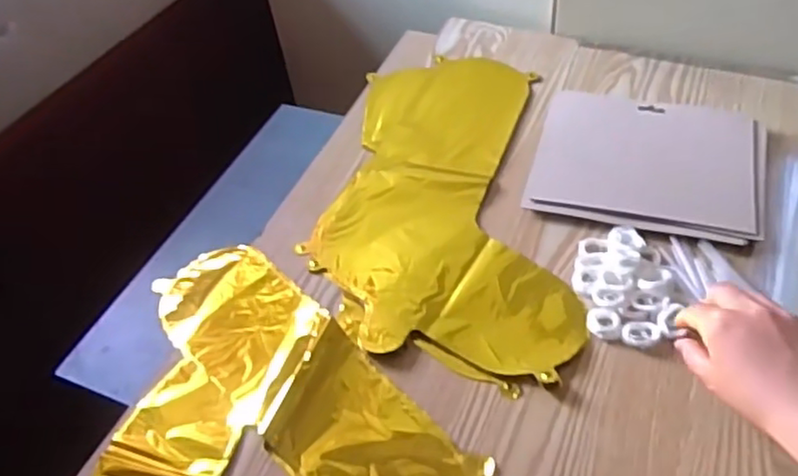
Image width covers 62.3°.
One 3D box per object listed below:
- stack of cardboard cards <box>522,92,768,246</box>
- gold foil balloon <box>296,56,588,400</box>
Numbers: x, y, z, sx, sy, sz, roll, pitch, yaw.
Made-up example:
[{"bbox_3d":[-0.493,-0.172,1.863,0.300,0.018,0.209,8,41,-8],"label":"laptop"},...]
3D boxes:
[{"bbox_3d":[0.240,-0.079,0.635,0.204,0.008,0.179,12,51,17],"label":"stack of cardboard cards"},{"bbox_3d":[0.045,-0.044,0.639,0.228,0.021,0.390,2,49,9],"label":"gold foil balloon"}]

